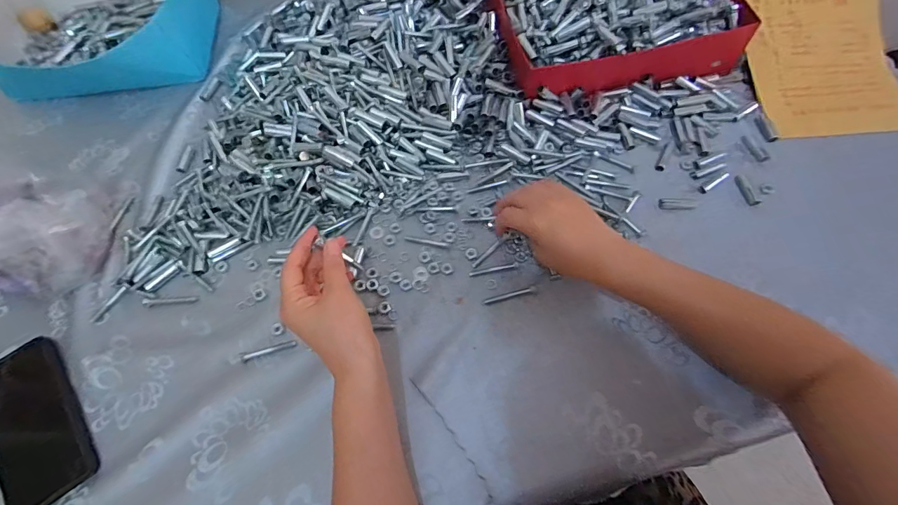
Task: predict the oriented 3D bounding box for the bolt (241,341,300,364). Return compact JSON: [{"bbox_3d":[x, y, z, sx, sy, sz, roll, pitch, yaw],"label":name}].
[{"bbox_3d":[-0.190,0.104,0.448,0.060,0.004,0.010,-15,65,-5],"label":"bolt"}]

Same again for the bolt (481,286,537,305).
[{"bbox_3d":[0.065,0.047,0.462,0.061,0.004,0.007,-13,65,-5],"label":"bolt"}]

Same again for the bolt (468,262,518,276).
[{"bbox_3d":[0.050,0.019,0.476,0.055,0.004,0.006,-12,65,-4],"label":"bolt"}]

